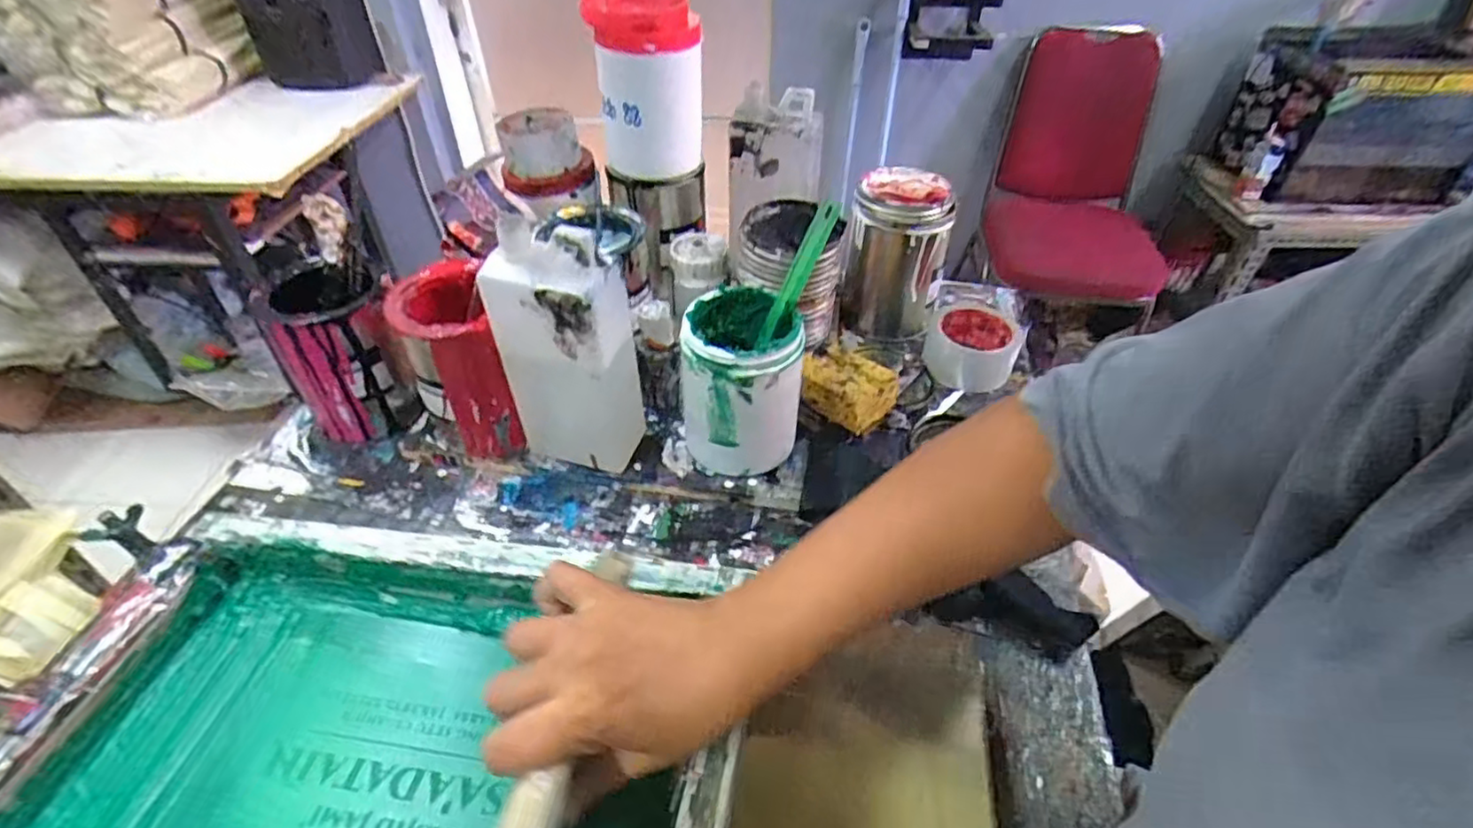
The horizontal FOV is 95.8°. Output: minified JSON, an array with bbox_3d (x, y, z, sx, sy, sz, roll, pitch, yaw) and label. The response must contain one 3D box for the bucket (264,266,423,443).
[{"bbox_3d":[-0.370,-0.058,0.630,0.096,0.148,0.107,-28,50,-27],"label":"bucket"}]

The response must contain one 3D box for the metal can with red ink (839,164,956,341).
[{"bbox_3d":[0.180,-0.180,0.762,0.104,0.159,0.104,8,44,7],"label":"metal can with red ink"}]

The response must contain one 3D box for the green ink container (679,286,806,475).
[{"bbox_3d":[0.005,-0.021,0.584,0.095,0.154,0.096,3,43,2],"label":"green ink container"}]

